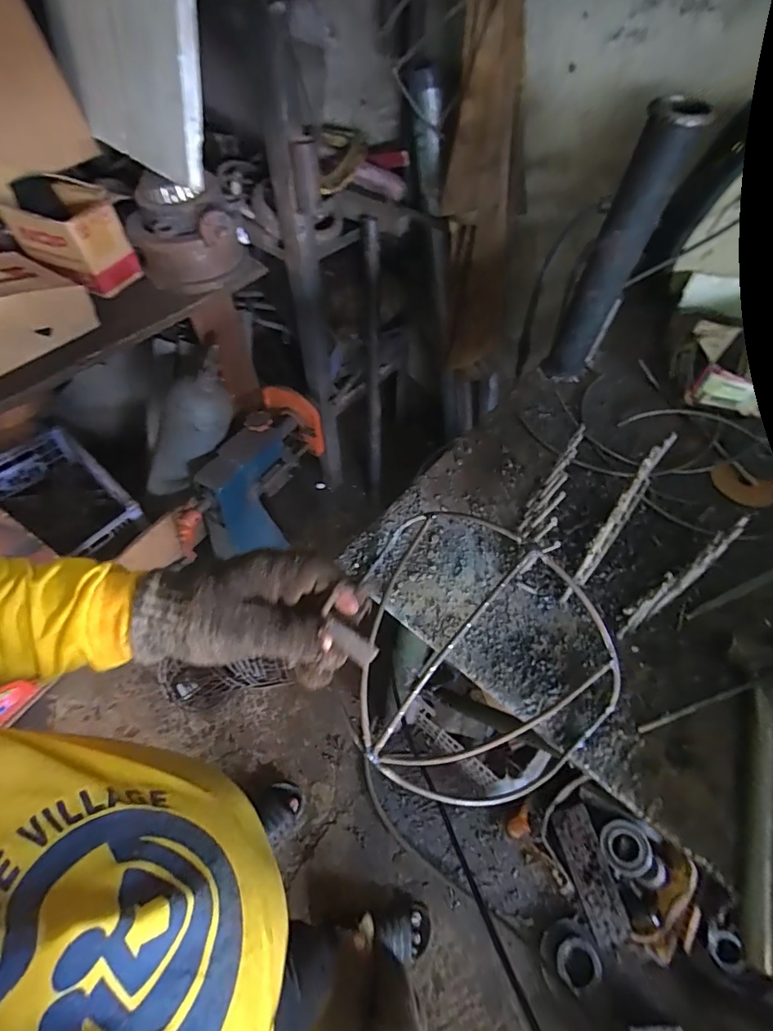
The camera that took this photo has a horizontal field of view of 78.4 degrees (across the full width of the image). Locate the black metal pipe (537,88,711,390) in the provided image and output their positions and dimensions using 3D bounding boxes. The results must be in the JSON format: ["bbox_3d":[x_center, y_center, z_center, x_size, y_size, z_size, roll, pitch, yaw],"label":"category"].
[{"bbox_3d":[0.254,-0.282,0.542,0.065,0.289,0.060,24,59,16],"label":"black metal pipe"}]

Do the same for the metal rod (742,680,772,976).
[{"bbox_3d":[0.290,0.226,0.364,0.020,0.019,0.197,19,58,13],"label":"metal rod"}]

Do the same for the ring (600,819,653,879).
[{"bbox_3d":[0.466,0.649,0.923,0.084,0.026,0.093,-26,60,-17],"label":"ring"}]

